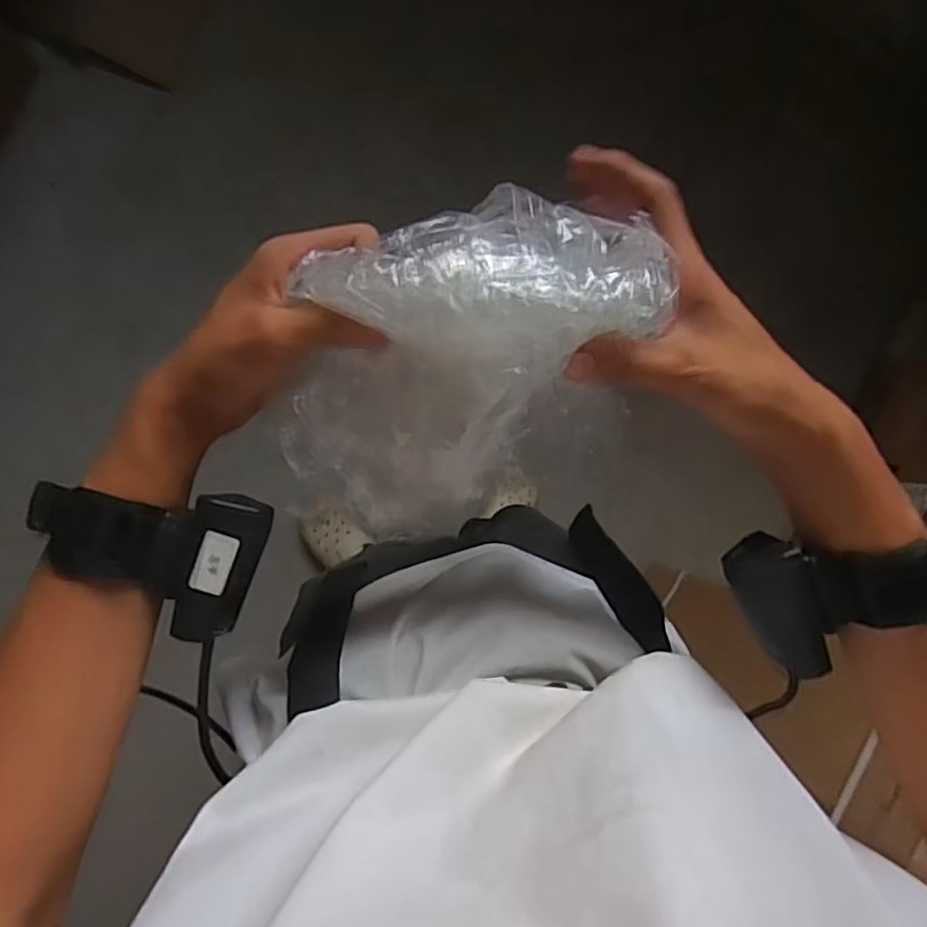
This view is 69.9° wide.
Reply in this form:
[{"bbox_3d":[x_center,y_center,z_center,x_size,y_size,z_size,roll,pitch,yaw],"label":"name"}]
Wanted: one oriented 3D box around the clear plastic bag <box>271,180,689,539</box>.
[{"bbox_3d":[0.004,-0.044,0.305,0.181,0.094,0.124,-19,89,-9],"label":"clear plastic bag"}]

